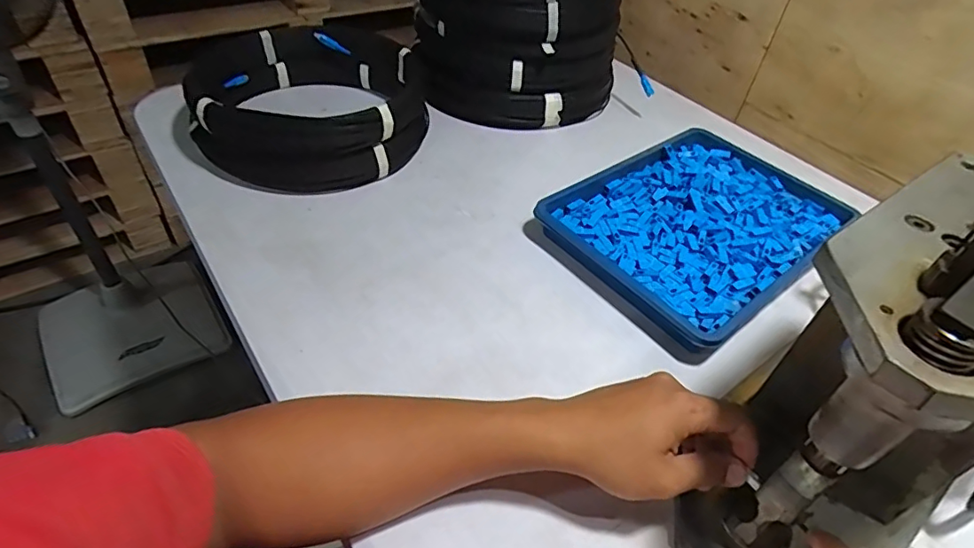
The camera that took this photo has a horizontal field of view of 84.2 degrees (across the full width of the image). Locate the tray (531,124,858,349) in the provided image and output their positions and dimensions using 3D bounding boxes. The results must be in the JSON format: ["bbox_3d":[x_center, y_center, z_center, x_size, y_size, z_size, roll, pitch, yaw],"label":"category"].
[{"bbox_3d":[0.249,-0.064,0.621,0.315,0.033,0.234,-29,54,-28],"label":"tray"}]

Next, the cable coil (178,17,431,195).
[{"bbox_3d":[-0.224,-0.221,0.696,0.279,0.100,0.275,-8,47,-11],"label":"cable coil"}]

